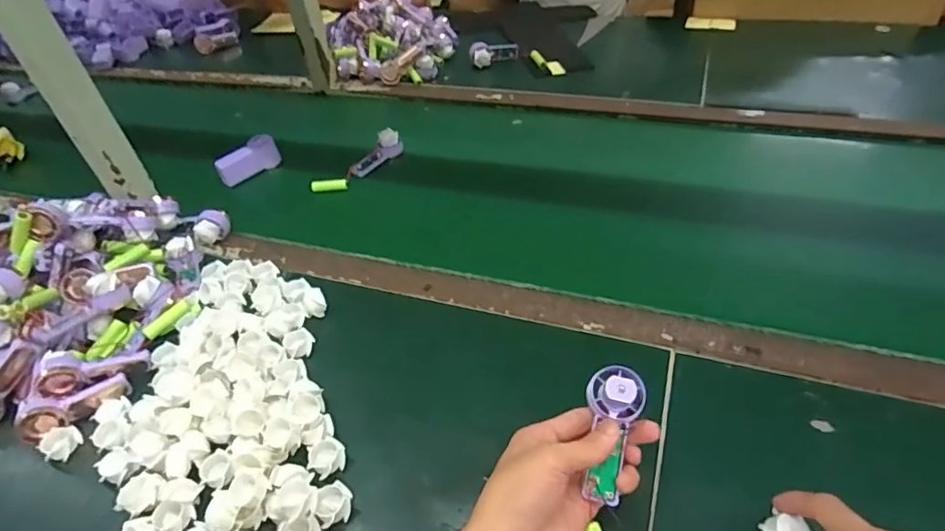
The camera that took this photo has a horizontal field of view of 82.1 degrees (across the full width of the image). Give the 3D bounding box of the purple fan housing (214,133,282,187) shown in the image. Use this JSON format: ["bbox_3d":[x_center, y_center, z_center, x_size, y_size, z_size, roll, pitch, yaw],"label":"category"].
[{"bbox_3d":[-0.339,-0.159,0.818,0.095,0.044,0.034,-35,51,-25],"label":"purple fan housing"}]

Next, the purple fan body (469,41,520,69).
[{"bbox_3d":[0.041,-0.396,1.013,0.095,0.038,0.032,-18,44,-28],"label":"purple fan body"}]

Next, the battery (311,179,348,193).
[{"bbox_3d":[-0.205,-0.115,0.778,0.049,0.015,0.015,-7,45,0],"label":"battery"}]

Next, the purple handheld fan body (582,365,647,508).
[{"bbox_3d":[0.097,0.118,0.381,0.039,0.022,0.093,8,80,15],"label":"purple handheld fan body"}]

